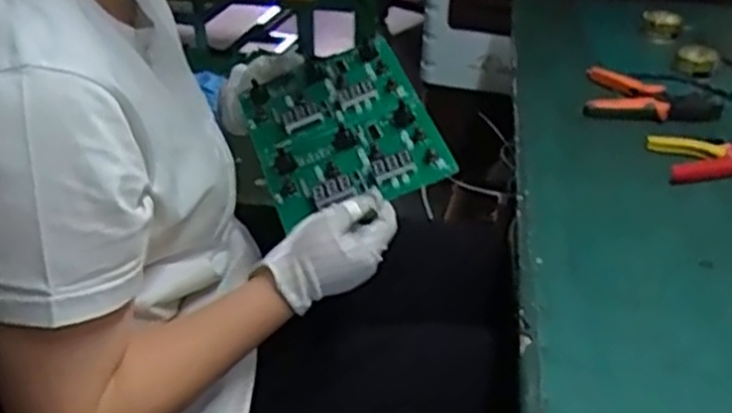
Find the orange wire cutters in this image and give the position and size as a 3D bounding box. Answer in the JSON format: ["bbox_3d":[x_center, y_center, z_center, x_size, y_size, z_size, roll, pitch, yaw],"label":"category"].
[{"bbox_3d":[0.405,-0.150,1.078,0.182,0.023,0.124,12,35,15],"label":"orange wire cutters"}]

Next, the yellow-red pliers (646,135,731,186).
[{"bbox_3d":[0.448,-0.061,0.946,0.165,0.025,0.100,4,34,3],"label":"yellow-red pliers"}]

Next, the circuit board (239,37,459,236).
[{"bbox_3d":[-0.026,-0.075,0.745,0.165,0.024,0.184,-24,55,0],"label":"circuit board"}]

